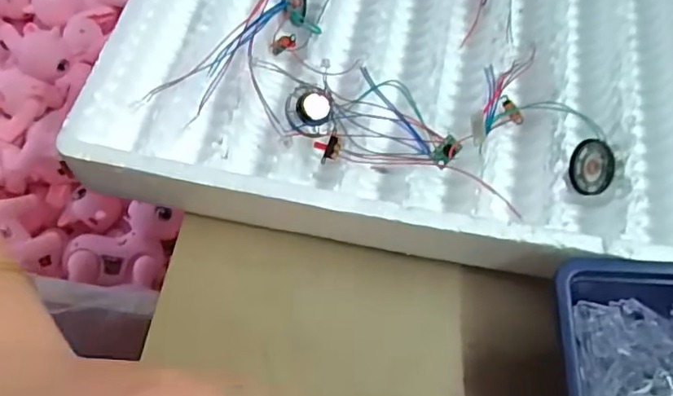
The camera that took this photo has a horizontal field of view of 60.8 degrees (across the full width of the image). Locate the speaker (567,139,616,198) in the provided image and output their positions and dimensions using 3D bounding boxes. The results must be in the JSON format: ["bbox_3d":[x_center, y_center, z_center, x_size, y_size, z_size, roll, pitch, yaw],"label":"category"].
[{"bbox_3d":[0.127,-0.015,0.285,0.004,0.027,0.026,0,31,-25],"label":"speaker"}]

